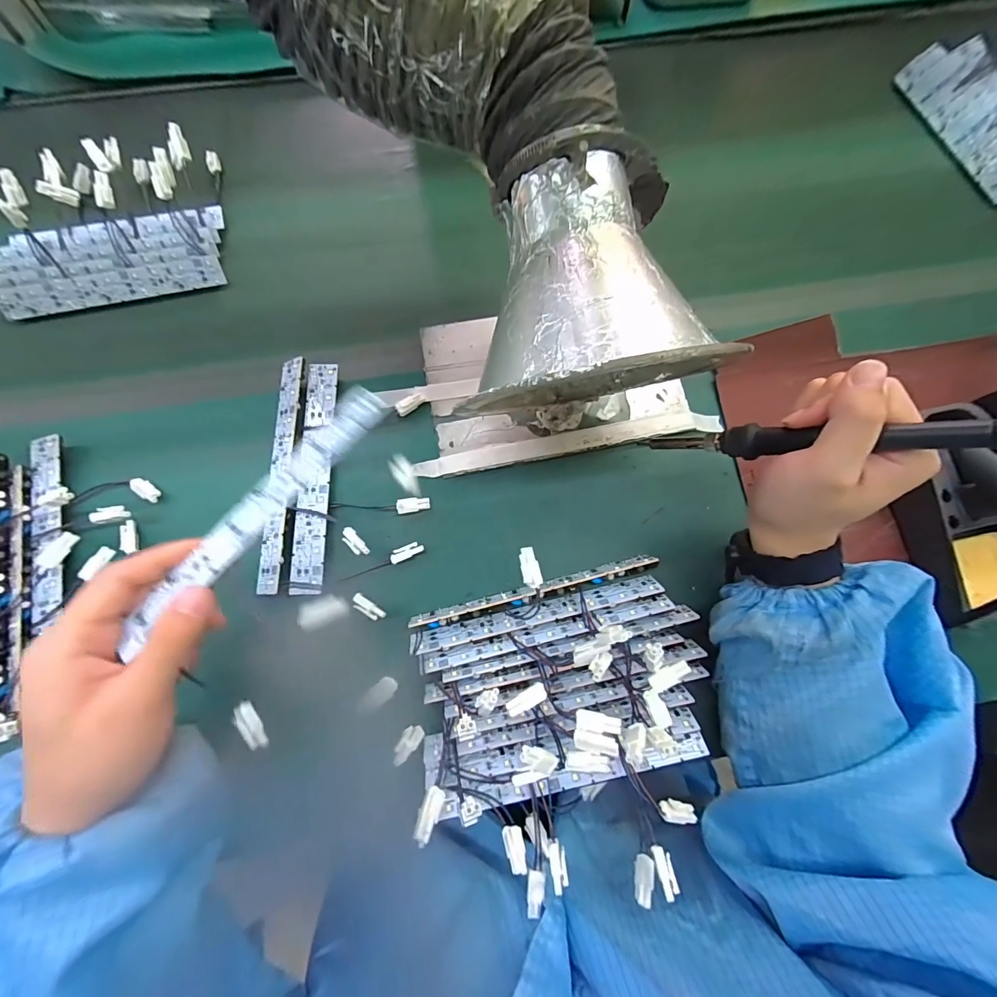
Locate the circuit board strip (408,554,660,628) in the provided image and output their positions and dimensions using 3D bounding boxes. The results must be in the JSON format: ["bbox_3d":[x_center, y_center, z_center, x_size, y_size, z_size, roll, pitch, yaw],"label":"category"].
[{"bbox_3d":[0.028,0.071,0.330,0.187,0.021,0.013,-14,77,-4],"label":"circuit board strip"}]

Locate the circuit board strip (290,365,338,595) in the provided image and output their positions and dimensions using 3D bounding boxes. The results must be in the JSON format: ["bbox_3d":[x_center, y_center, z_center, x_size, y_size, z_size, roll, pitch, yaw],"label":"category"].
[{"bbox_3d":[-0.148,-0.022,0.349,0.024,0.009,0.190,-1,77,-1],"label":"circuit board strip"}]

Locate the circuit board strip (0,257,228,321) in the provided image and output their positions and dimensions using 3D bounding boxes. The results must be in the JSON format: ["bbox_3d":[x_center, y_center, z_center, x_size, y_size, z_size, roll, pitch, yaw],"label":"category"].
[{"bbox_3d":[-0.351,-0.192,0.397,0.189,0.005,0.025,-13,103,-5],"label":"circuit board strip"}]

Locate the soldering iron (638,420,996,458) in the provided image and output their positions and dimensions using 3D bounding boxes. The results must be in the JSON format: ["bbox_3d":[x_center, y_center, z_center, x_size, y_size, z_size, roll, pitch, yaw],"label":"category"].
[{"bbox_3d":[0.172,-0.033,0.244,0.016,0.198,0.016,38,71,-35],"label":"soldering iron"}]

